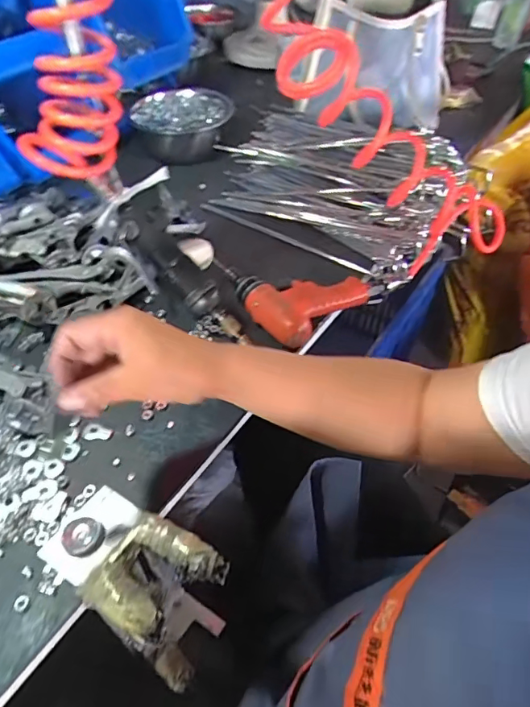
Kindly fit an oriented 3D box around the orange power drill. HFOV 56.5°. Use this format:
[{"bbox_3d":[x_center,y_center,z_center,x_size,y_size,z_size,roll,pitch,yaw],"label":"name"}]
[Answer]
[{"bbox_3d":[0.024,-0.087,0.617,0.141,0.041,0.172,-35,57,-30],"label":"orange power drill"}]

